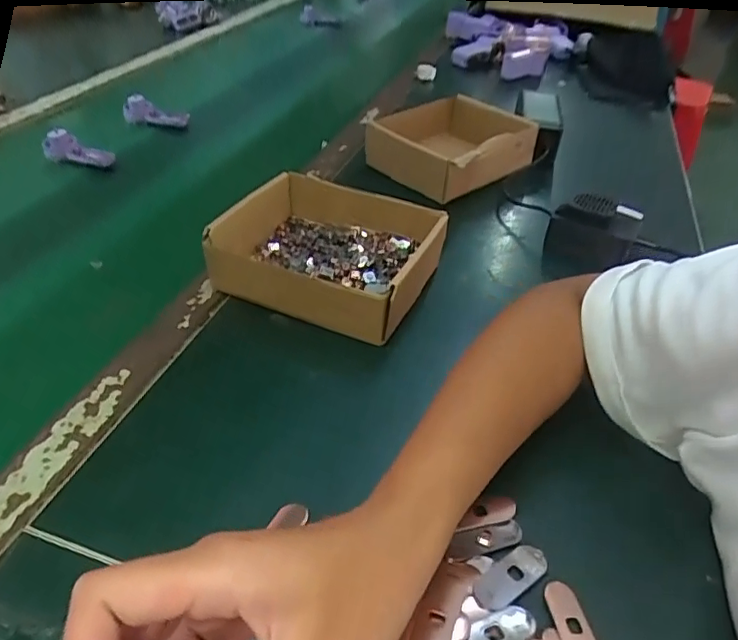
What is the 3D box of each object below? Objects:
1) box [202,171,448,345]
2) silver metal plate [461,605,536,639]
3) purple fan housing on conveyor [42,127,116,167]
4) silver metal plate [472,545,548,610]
[{"bbox_3d":[-0.037,-0.062,0.489,0.179,0.054,0.147,17,42,16],"label":"box"},{"bbox_3d":[0.058,0.149,0.266,0.049,0.005,0.017,-12,34,-24],"label":"silver metal plate"},{"bbox_3d":[-0.345,-0.202,0.662,0.094,0.030,0.030,21,43,20],"label":"purple fan housing on conveyor"},{"bbox_3d":[0.075,0.134,0.296,0.048,0.006,0.020,-24,47,-28],"label":"silver metal plate"}]

